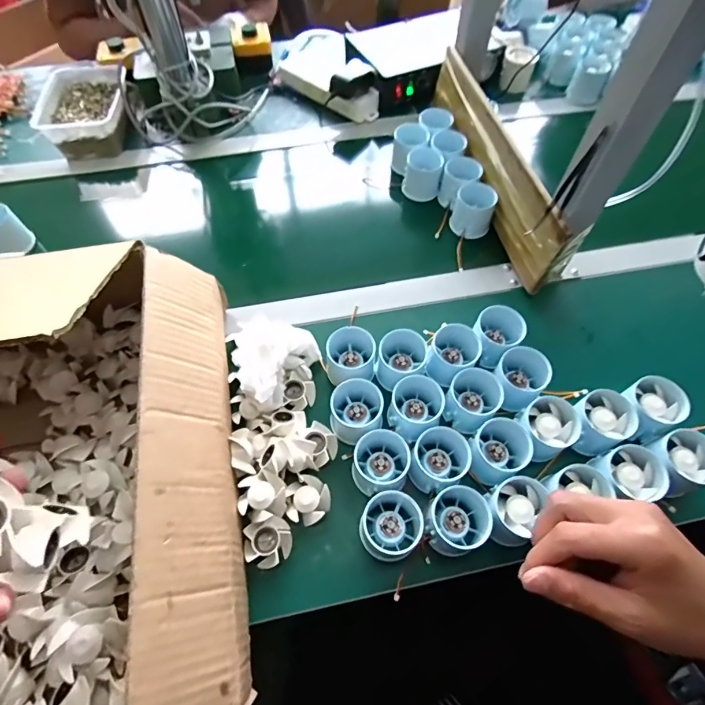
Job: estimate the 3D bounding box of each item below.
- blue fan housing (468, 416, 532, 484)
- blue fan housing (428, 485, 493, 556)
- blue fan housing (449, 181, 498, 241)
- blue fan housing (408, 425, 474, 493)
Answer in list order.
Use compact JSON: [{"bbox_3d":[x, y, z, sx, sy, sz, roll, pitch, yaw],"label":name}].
[{"bbox_3d":[0.140,0.096,0.418,0.051,0.045,0.051,0,60,0],"label":"blue fan housing"},{"bbox_3d":[0.096,0.151,0.388,0.053,0.051,0.050,0,60,0],"label":"blue fan housing"},{"bbox_3d":[0.164,-0.194,0.585,0.052,0.045,0.057,0,60,0],"label":"blue fan housing"},{"bbox_3d":[0.082,0.104,0.415,0.050,0.048,0.051,0,60,0],"label":"blue fan housing"}]

